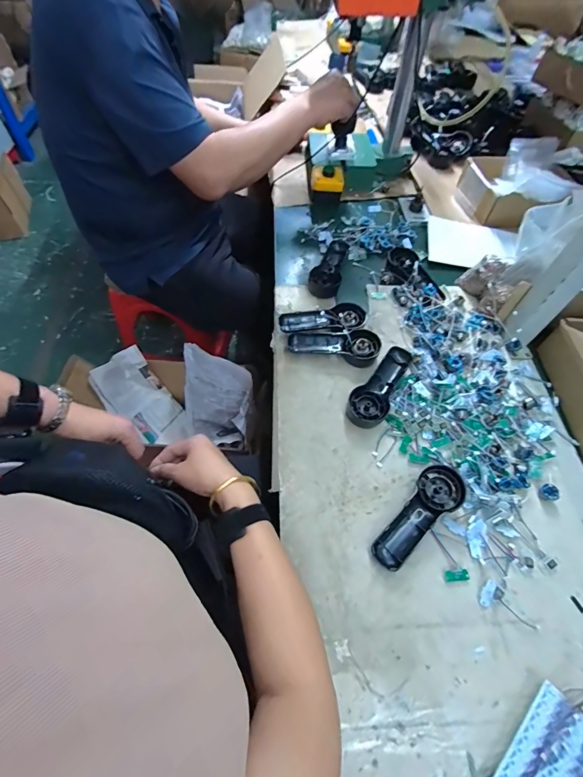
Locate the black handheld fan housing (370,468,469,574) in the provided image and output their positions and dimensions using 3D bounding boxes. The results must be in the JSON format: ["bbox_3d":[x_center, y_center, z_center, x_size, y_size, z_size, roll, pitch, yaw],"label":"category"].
[{"bbox_3d":[0.165,0.164,0.459,0.053,0.025,0.150,39,63,19],"label":"black handheld fan housing"}]

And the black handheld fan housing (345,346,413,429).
[{"bbox_3d":[0.139,-0.006,0.562,0.058,0.028,0.149,30,60,14],"label":"black handheld fan housing"}]

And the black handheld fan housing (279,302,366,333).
[{"bbox_3d":[0.056,-0.111,0.625,0.148,0.033,0.056,-12,59,-11],"label":"black handheld fan housing"}]

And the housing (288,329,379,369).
[{"bbox_3d":[0.071,-0.072,0.605,0.147,0.032,0.058,8,57,1],"label":"housing"}]

